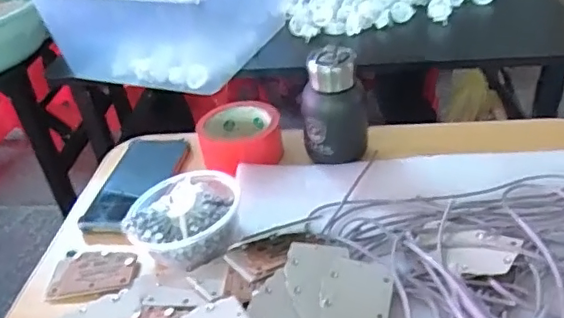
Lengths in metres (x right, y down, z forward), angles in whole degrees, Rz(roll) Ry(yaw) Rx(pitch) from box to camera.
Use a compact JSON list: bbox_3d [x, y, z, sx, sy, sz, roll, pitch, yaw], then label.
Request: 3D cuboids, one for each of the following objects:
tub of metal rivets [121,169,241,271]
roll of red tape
[{"bbox_3d":[-0.093,0.052,0.546,0.100,0.053,0.095,-5,36,4],"label":"tub of metal rivets"},{"bbox_3d":[-0.051,-0.028,0.683,0.094,0.045,0.086,-5,36,4],"label":"roll of red tape"}]

